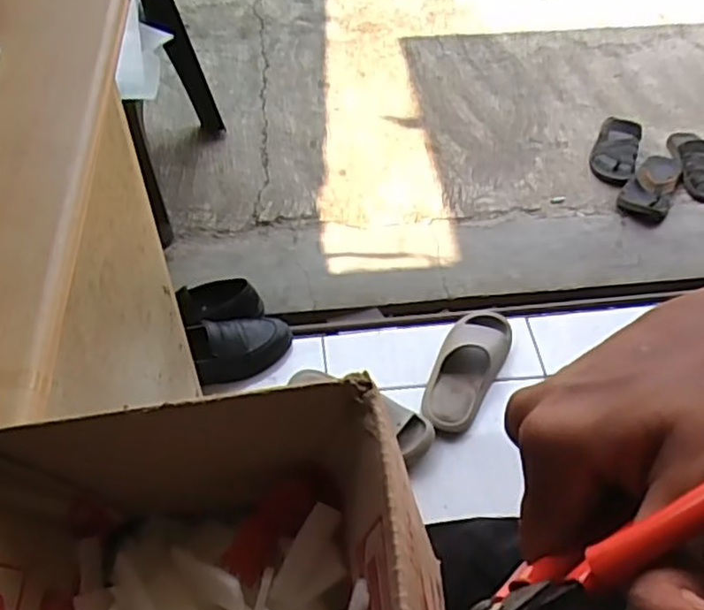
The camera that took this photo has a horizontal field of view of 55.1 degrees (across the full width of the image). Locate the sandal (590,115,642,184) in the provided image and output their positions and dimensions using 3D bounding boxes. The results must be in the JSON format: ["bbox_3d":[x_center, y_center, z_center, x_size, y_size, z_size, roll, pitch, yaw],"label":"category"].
[{"bbox_3d":[0.650,-0.381,1.656,0.103,0.058,0.194,19,54,11],"label":"sandal"}]

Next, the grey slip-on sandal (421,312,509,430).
[{"bbox_3d":[0.212,0.102,1.209,0.105,0.061,0.284,22,55,14],"label":"grey slip-on sandal"}]

